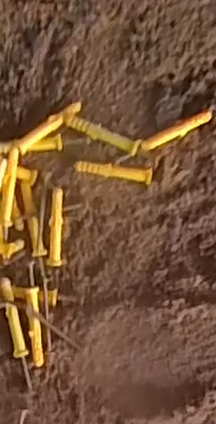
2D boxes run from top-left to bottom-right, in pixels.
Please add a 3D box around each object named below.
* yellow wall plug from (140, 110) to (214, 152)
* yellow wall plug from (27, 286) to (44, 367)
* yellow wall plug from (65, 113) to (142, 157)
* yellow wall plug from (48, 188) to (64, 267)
[{"bbox_3d":[0.051,-0.061,0.548,0.057,0.006,0.010,-28,87,-2],"label":"yellow wall plug"},{"bbox_3d":[-0.053,0.084,0.538,0.009,0.011,0.058,-4,86,-1],"label":"yellow wall plug"},{"bbox_3d":[-0.005,-0.057,0.548,0.059,0.010,0.012,22,86,1],"label":"yellow wall plug"},{"bbox_3d":[-0.038,0.011,0.543,0.010,0.009,0.057,3,98,0],"label":"yellow wall plug"}]

